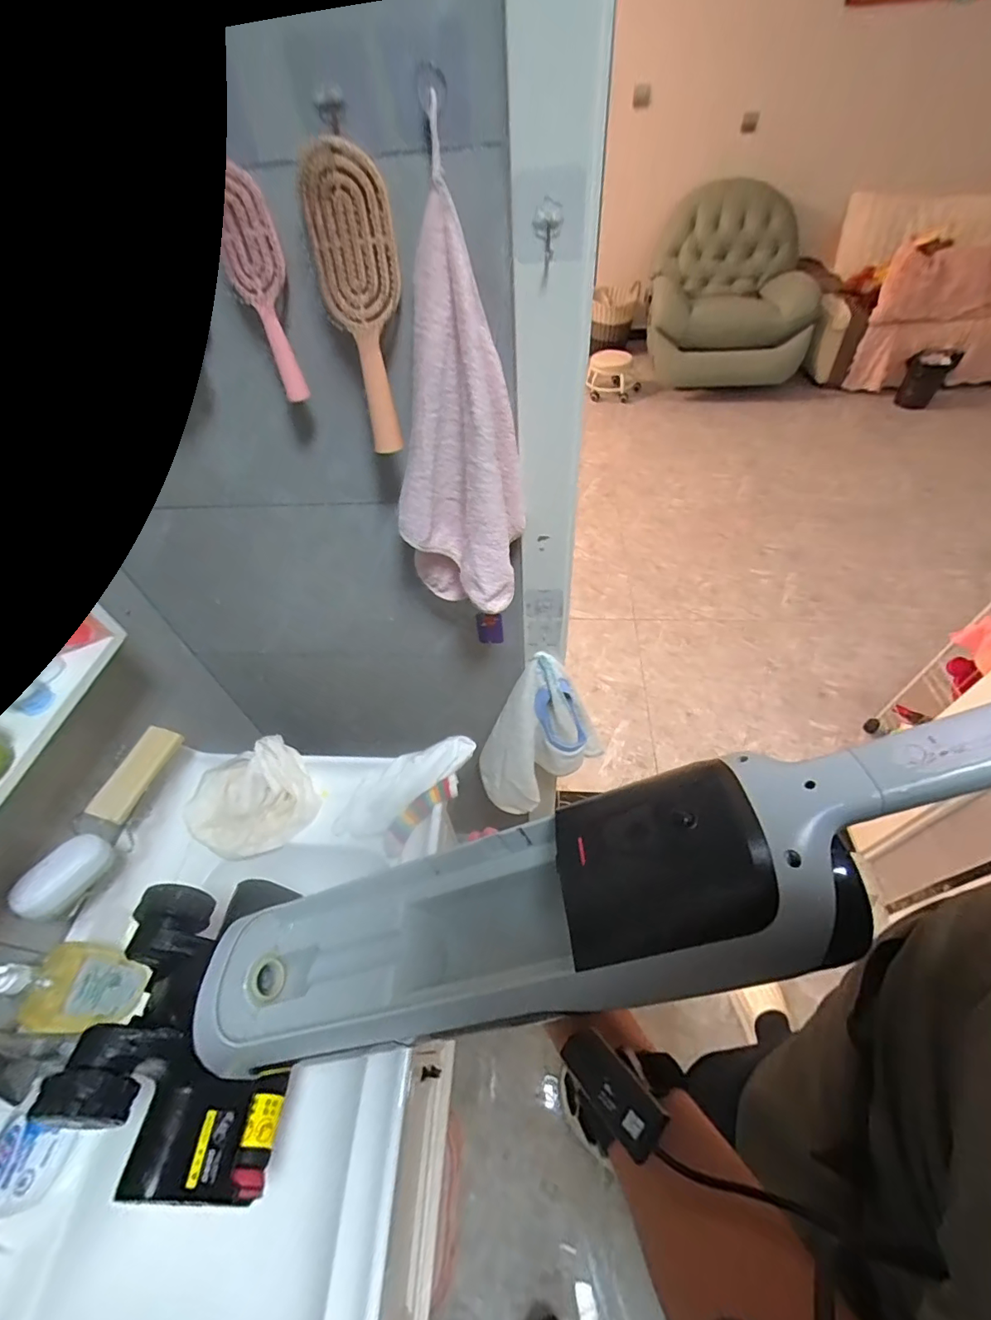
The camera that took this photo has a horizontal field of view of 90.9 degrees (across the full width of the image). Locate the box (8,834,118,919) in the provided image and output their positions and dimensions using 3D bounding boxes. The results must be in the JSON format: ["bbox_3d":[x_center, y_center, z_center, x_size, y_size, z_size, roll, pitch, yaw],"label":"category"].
[{"bbox_3d":[-0.525,0.263,0.594,0.053,0.036,0.096,25,57,22],"label":"box"}]

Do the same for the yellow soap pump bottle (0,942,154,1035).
[{"bbox_3d":[-0.503,0.379,0.569,0.070,0.223,0.083,4,51,8],"label":"yellow soap pump bottle"}]

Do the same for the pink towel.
[{"bbox_3d":[-0.040,-0.210,0.495,0.118,0.364,0.093,15,54,16],"label":"pink towel"}]

